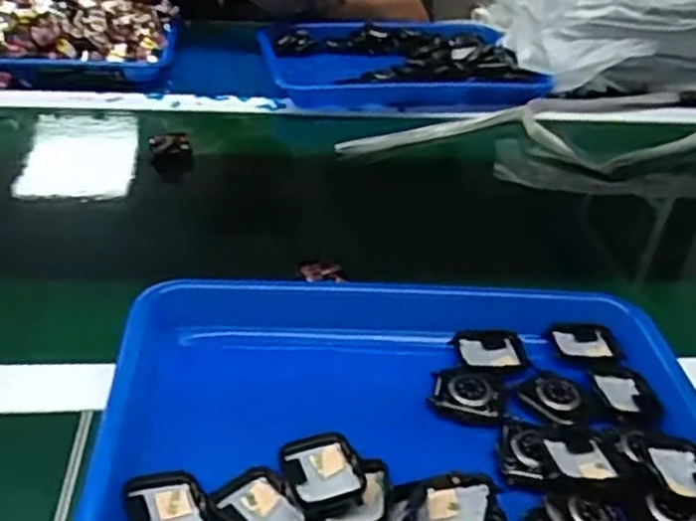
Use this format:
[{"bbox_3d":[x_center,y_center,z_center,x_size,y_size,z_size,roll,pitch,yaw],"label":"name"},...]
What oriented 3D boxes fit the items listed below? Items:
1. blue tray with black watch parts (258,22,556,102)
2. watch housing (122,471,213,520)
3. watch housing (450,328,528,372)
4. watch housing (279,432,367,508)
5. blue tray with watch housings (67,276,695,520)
[{"bbox_3d":[0.054,-0.239,0.883,0.302,0.038,0.236,-3,35,-11],"label":"blue tray with black watch parts"},{"bbox_3d":[-0.086,0.119,0.356,0.035,0.012,0.044,-14,38,-25],"label":"watch housing"},{"bbox_3d":[0.089,0.057,0.464,0.042,0.012,0.034,-2,35,-10],"label":"watch housing"},{"bbox_3d":[-0.013,0.107,0.374,0.036,0.012,0.041,-11,37,-21],"label":"watch housing"},{"bbox_3d":[0.035,0.091,0.401,0.322,0.034,0.254,2,34,-4],"label":"blue tray with watch housings"}]

